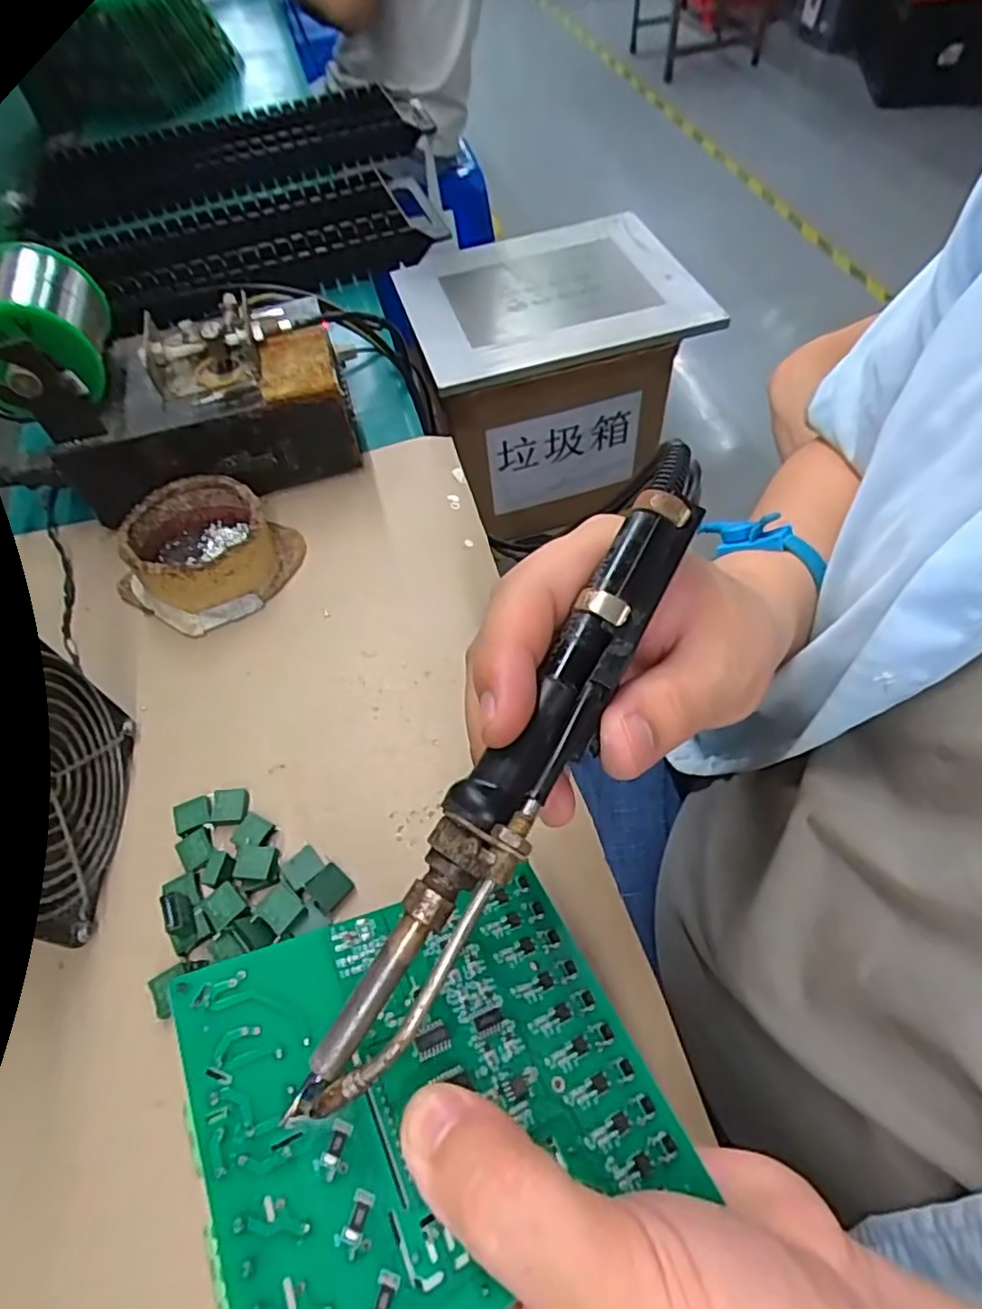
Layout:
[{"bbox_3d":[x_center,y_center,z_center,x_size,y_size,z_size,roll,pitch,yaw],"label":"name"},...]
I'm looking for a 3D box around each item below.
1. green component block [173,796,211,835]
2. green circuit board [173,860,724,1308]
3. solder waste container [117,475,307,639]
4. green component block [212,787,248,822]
[{"bbox_3d":[-0.150,0.080,0.330,0.019,0.007,0.017,-22,58,-9],"label":"green component block"},{"bbox_3d":[-0.012,0.114,0.175,0.117,0.006,0.102,-7,49,-36],"label":"green circuit board"},{"bbox_3d":[-0.178,-0.063,0.407,0.098,0.040,0.092,19,60,15],"label":"solder waste container"},{"bbox_3d":[-0.131,0.077,0.331,0.016,0.007,0.017,-7,57,0],"label":"green component block"}]

